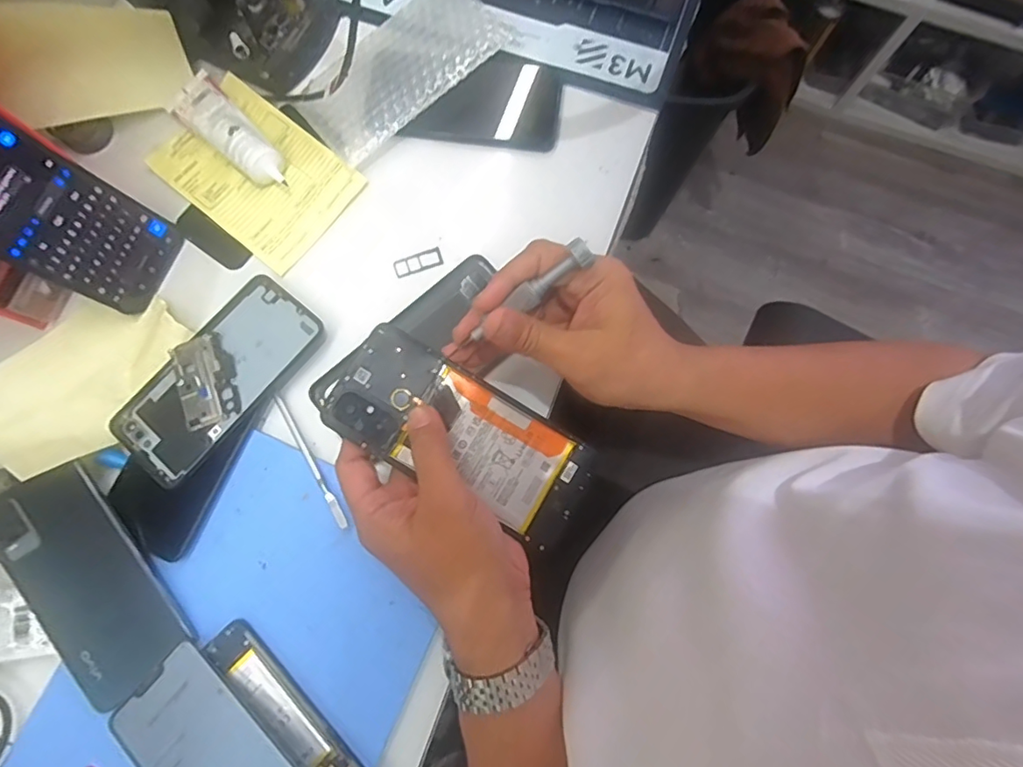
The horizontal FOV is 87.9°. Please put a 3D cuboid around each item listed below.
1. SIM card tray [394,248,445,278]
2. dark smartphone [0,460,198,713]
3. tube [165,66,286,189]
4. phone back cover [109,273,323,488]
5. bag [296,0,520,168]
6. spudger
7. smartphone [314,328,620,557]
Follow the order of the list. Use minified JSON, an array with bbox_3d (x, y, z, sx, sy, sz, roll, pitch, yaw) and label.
[{"bbox_3d":[-0.073,-0.096,0.416,0.039,0.004,0.016,-18,79,-3],"label":"SIM card tray"},{"bbox_3d":[-0.282,0.132,0.350,0.076,0.008,0.153,-37,88,-5],"label":"dark smartphone"},{"bbox_3d":[-0.224,-0.204,0.424,0.125,0.022,0.041,40,82,7],"label":"tube"},{"bbox_3d":[-0.213,-0.006,0.389,0.073,0.010,0.155,40,82,7],"label":"phone back cover"},{"bbox_3d":[-0.090,-0.263,0.434,0.175,0.031,0.099,-40,81,-7],"label":"bag"},{"bbox_3d":[-0.144,0.053,0.375,0.007,0.009,0.111,-33,81,-8],"label":"spudger"},{"bbox_3d":[-0.023,0.036,0.328,0.174,0.006,0.071,32,79,-4],"label":"smartphone"}]

